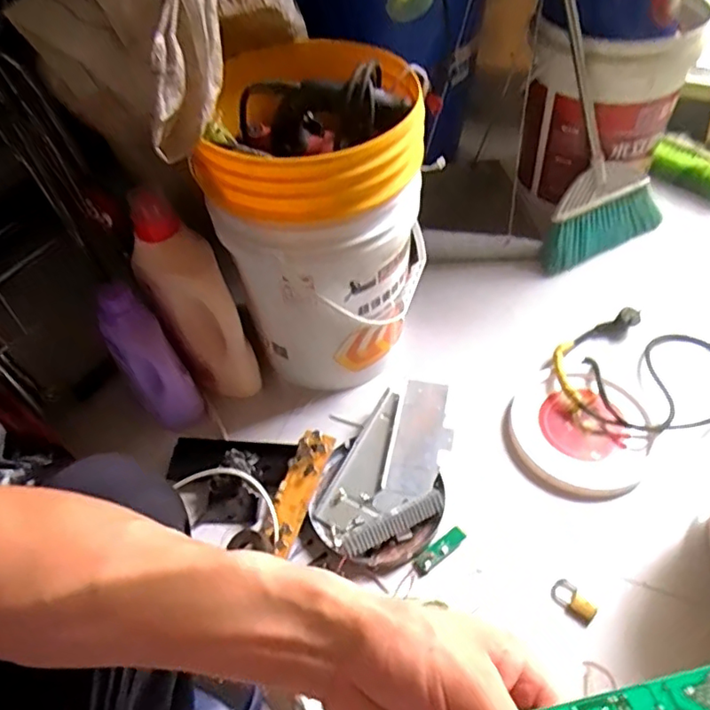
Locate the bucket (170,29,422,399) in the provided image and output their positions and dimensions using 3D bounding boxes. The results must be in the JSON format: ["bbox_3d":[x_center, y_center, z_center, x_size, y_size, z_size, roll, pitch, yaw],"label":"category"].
[{"bbox_3d":[-0.042,-0.192,0.904,0.277,0.441,0.288,-2,52,3],"label":"bucket"}]

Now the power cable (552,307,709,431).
[{"bbox_3d":[0.485,0.019,0.970,0.295,0.028,0.233,-21,53,-12],"label":"power cable"}]

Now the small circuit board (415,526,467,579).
[{"bbox_3d":[0.119,0.273,0.826,0.086,0.007,0.022,-34,57,-21],"label":"small circuit board"}]

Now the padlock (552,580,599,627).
[{"bbox_3d":[0.288,0.324,0.778,0.032,0.015,0.062,-29,55,-17],"label":"padlock"}]

